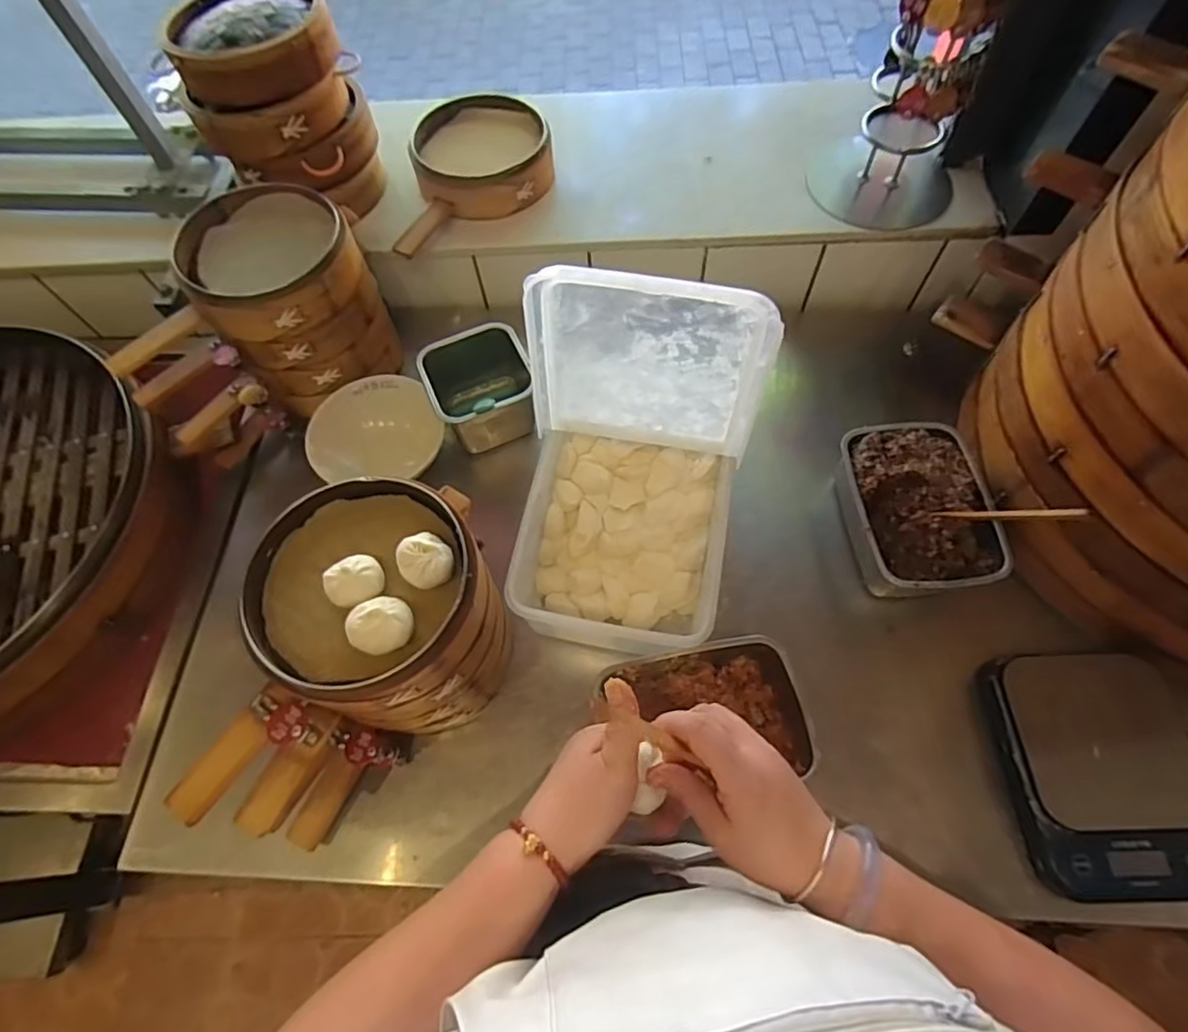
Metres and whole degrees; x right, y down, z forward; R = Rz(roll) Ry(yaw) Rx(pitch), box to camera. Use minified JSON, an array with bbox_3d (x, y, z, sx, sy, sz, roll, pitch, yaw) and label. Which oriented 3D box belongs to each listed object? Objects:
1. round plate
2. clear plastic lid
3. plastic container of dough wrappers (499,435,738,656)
[{"bbox_3d":[-0.253,-0.105,0.706,0.144,0.023,0.142,7,64,-14],"label":"round plate"},{"bbox_3d":[0.047,-0.127,0.538,0.203,0.202,0.032,11,65,8],"label":"clear plastic lid"},{"bbox_3d":[0.031,0.024,0.629,0.193,0.083,0.222,8,64,7],"label":"plastic container of dough wrappers"}]

